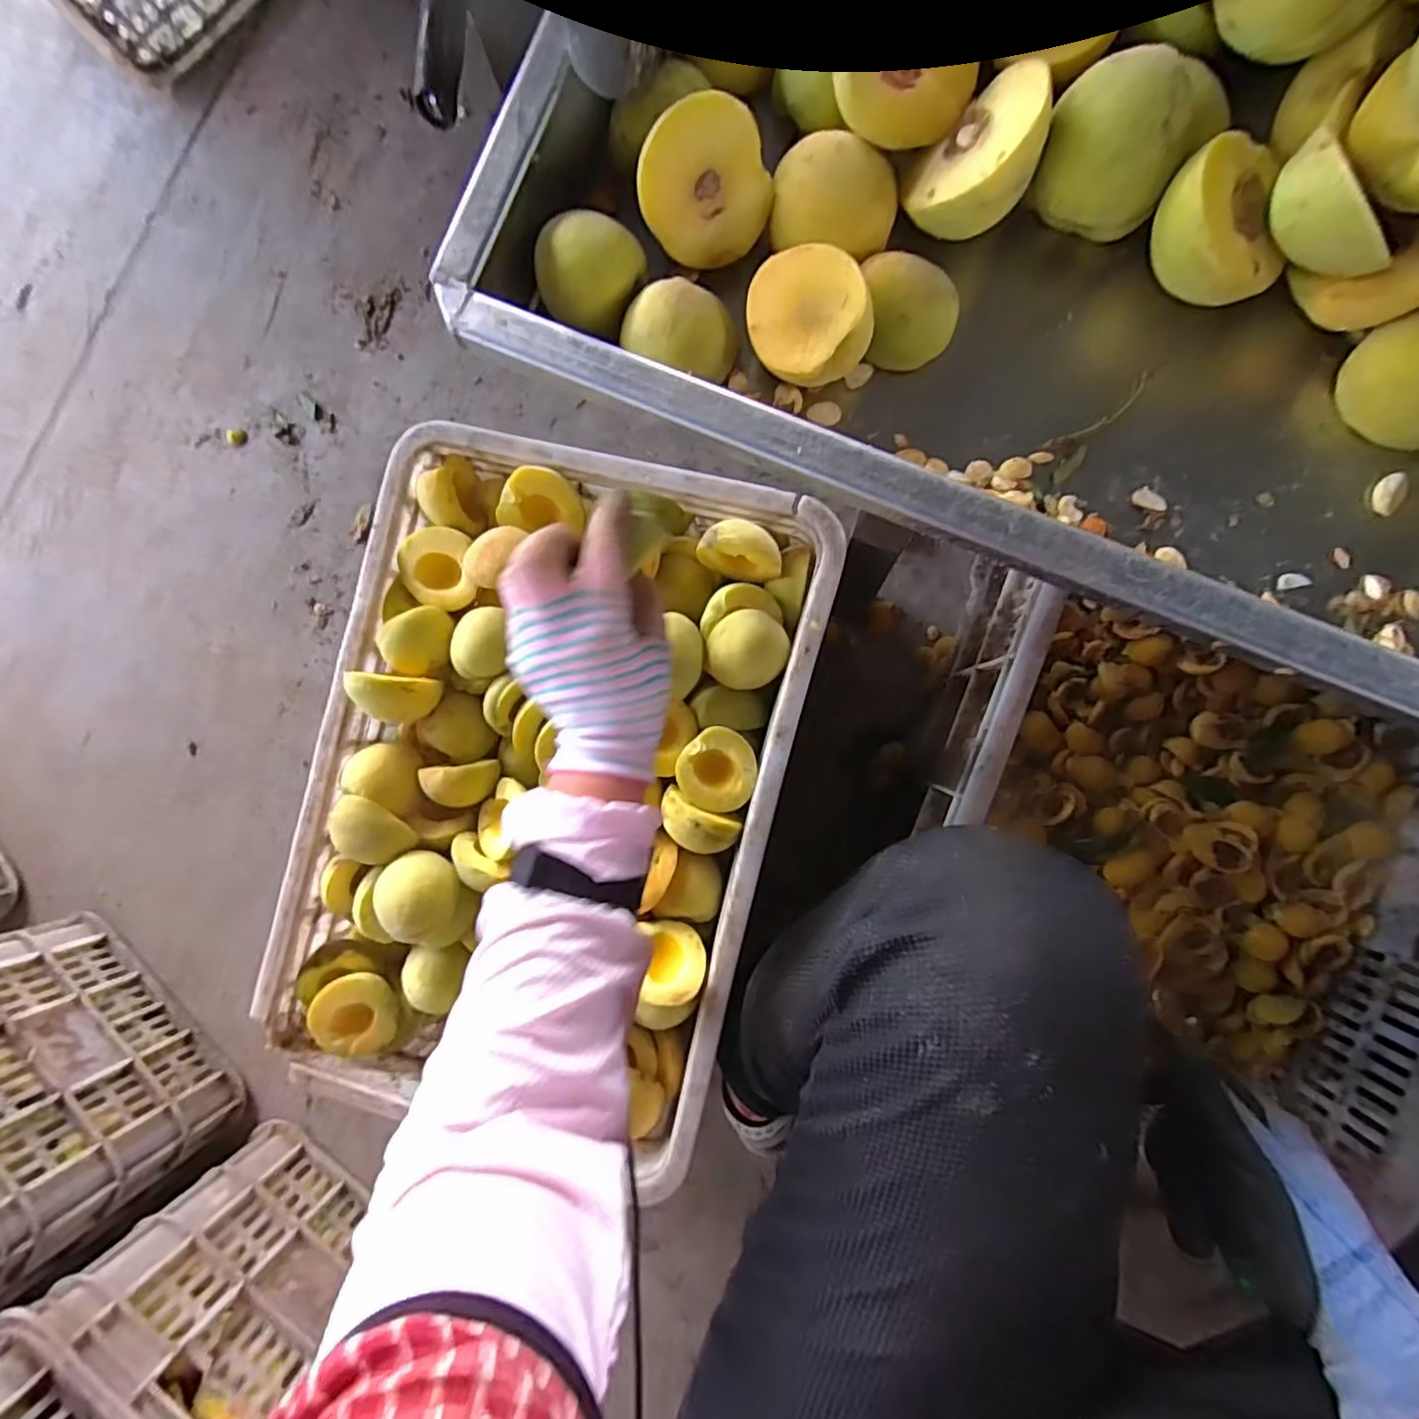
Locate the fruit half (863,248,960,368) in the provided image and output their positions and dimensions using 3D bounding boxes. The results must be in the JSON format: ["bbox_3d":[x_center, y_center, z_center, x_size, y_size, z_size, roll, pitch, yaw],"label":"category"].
[{"bbox_3d":[0.101,-0.201,0.317,0.044,0.023,0.048,-6,87,5],"label":"fruit half"}]

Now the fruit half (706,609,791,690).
[{"bbox_3d":[0.028,-0.044,0.466,0.058,0.026,0.056,6,88,6],"label":"fruit half"}]

